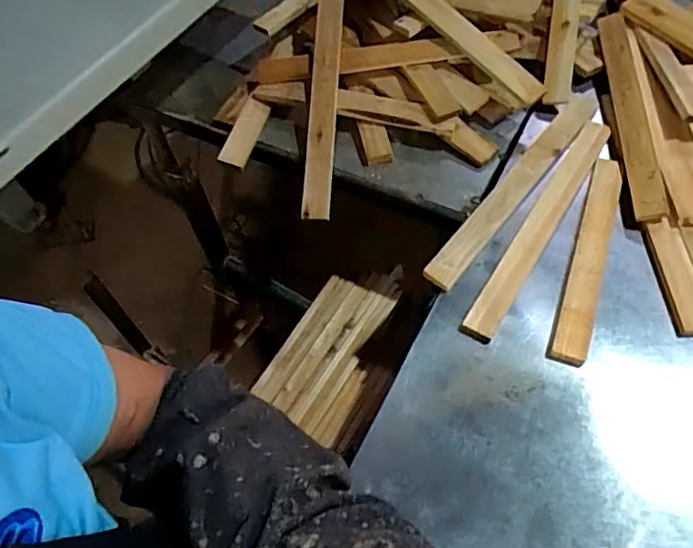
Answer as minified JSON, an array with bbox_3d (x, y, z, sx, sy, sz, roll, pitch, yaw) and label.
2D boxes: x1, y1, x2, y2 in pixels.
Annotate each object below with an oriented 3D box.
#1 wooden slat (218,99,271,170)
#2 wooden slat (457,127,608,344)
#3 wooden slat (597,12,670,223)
[{"bbox_3d":[-0.193,-0.264,1.064,0.055,0.017,0.142,23,67,-9],"label":"wooden slat"},{"bbox_3d":[0.319,-0.085,0.921,0.047,0.022,0.474,28,64,20],"label":"wooden slat"},{"bbox_3d":[0.504,-0.298,1.005,0.056,0.028,0.476,3,58,7],"label":"wooden slat"}]

